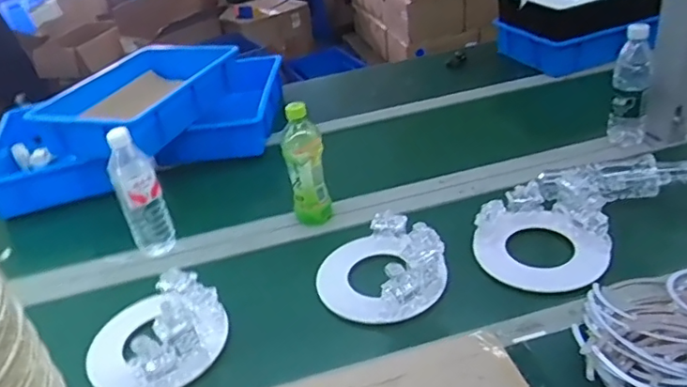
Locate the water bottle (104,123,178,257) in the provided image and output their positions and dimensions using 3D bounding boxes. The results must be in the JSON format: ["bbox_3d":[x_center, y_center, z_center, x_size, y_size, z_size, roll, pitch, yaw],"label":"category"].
[{"bbox_3d":[-0.333,0.011,0.955,0.066,0.233,0.060,-18,34,-17],"label":"water bottle"}]

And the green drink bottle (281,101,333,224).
[{"bbox_3d":[-0.062,-0.042,0.962,0.066,0.206,0.072,-10,33,-5],"label":"green drink bottle"}]

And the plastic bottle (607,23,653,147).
[{"bbox_3d":[0.524,-0.193,1.056,0.065,0.233,0.069,18,40,33],"label":"plastic bottle"}]

